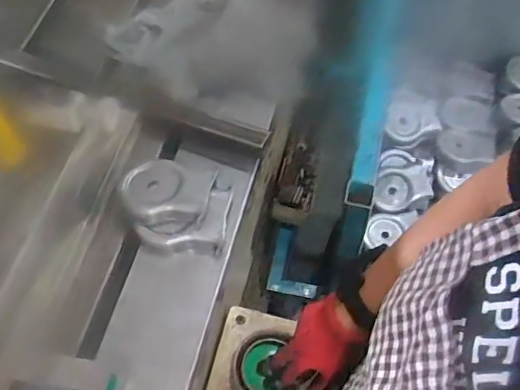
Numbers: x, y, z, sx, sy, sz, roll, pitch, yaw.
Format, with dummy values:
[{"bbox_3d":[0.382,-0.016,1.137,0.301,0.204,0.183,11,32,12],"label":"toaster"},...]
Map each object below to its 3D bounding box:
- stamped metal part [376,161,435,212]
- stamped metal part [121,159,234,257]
[{"bbox_3d":[0.318,-0.015,1.213,0.129,0.012,0.087,-10,98,-2],"label":"stamped metal part"},{"bbox_3d":[-0.115,0.007,0.737,0.145,0.044,0.120,7,60,8],"label":"stamped metal part"}]

